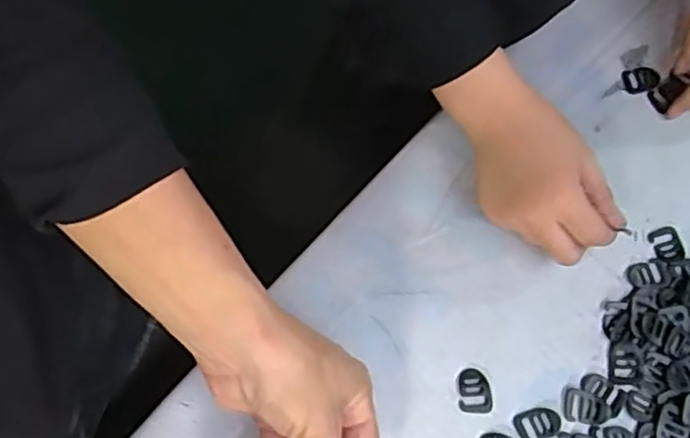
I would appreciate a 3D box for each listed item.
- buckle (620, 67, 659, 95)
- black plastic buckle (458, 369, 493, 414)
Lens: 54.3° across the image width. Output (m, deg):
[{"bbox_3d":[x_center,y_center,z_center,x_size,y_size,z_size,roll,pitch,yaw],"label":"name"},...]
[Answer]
[{"bbox_3d":[0.218,-0.102,0.498,0.026,0.006,0.021,-17,68,-6],"label":"buckle"},{"bbox_3d":[0.080,0.105,0.411,0.020,0.004,0.026,2,68,2],"label":"black plastic buckle"}]

